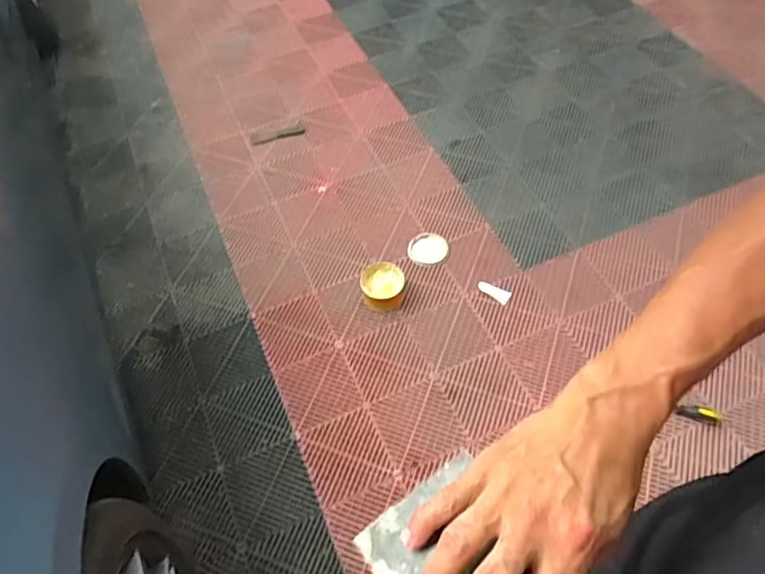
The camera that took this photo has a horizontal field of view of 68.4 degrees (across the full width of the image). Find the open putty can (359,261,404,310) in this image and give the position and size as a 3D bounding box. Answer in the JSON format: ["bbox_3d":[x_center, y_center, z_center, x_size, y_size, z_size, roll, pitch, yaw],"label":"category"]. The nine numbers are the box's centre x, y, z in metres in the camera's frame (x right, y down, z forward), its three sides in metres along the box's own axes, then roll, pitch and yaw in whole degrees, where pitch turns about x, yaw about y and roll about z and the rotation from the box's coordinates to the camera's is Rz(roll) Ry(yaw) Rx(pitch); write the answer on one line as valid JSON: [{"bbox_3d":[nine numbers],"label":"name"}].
[{"bbox_3d":[0.003,-0.006,1.646,0.133,0.080,0.124,-10,55,-4],"label":"open putty can"}]

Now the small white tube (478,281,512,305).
[{"bbox_3d":[0.328,0.013,1.645,0.097,0.020,0.041,34,64,24],"label":"small white tube"}]

